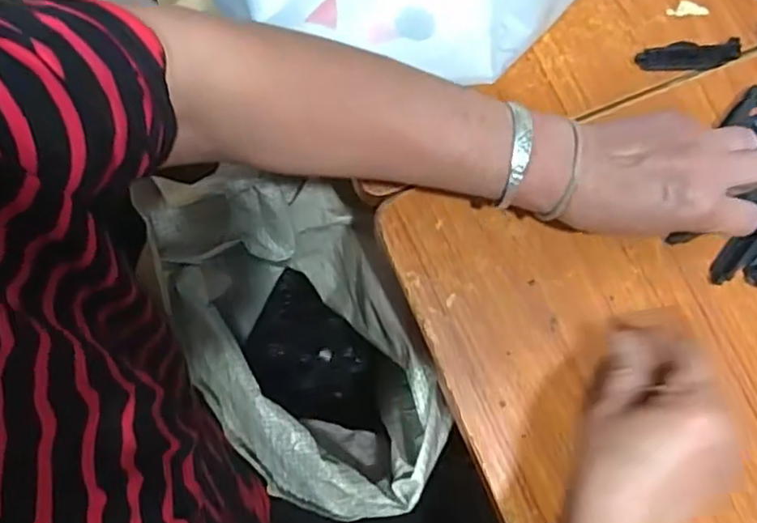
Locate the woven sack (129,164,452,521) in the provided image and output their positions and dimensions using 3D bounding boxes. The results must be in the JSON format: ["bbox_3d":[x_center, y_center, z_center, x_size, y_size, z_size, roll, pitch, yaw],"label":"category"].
[{"bbox_3d":[-0.072,0.088,0.630,0.187,0.287,0.293,-20,79,-5],"label":"woven sack"}]

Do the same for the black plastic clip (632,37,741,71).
[{"bbox_3d":[0.226,-0.150,0.464,0.075,0.017,0.017,-2,78,-2],"label":"black plastic clip"}]

